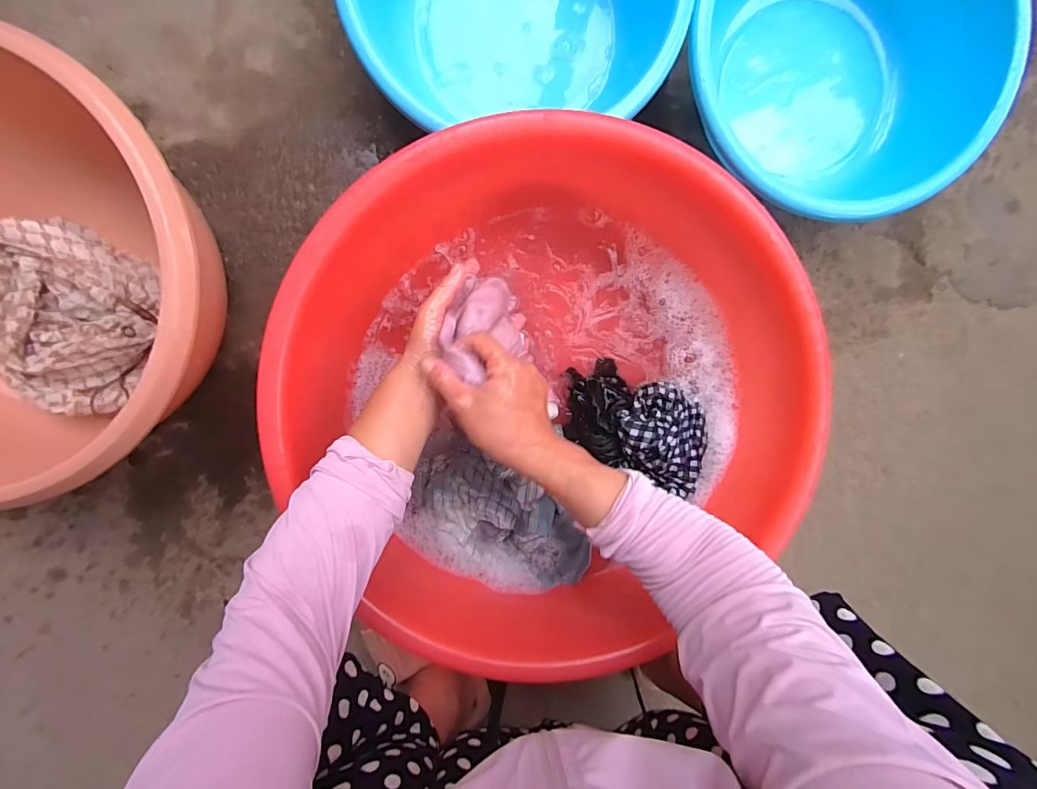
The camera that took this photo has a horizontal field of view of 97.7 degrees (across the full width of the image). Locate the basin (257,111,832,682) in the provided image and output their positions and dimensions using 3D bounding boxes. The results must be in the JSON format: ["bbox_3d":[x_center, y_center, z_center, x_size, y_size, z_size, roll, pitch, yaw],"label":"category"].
[{"bbox_3d":[0.031,-0.006,0.483,0.512,0.153,0.486,0,97,-4],"label":"basin"}]

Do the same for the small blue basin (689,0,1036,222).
[{"bbox_3d":[0.350,-0.368,0.509,0.343,0.117,0.316,10,96,-5],"label":"small blue basin"}]

